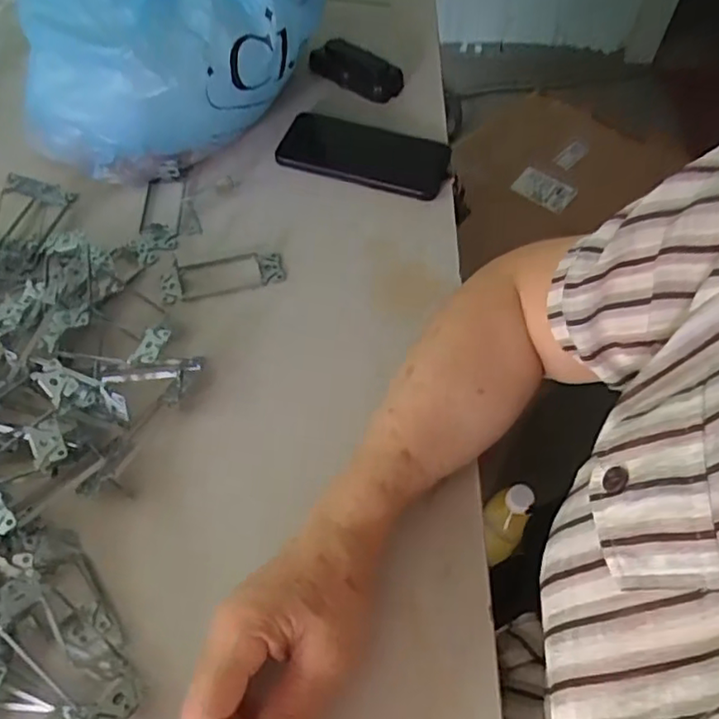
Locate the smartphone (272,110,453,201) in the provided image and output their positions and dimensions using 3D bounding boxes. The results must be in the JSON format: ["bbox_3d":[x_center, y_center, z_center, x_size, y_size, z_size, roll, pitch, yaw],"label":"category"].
[{"bbox_3d":[0.001,-0.210,0.628,0.170,0.015,0.090,17,58,7],"label":"smartphone"}]

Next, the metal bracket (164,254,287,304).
[{"bbox_3d":[-0.120,-0.078,0.536,0.104,0.017,0.043,-11,59,-11],"label":"metal bracket"}]

